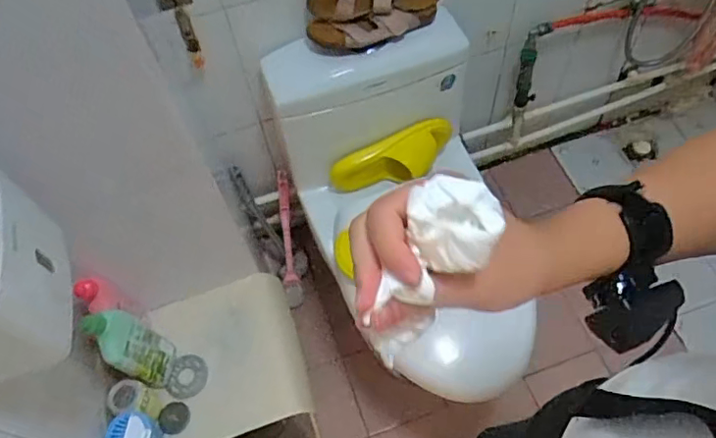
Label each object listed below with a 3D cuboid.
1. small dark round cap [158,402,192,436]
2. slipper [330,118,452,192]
[{"bbox_3d":[-0.329,0.358,0.986,0.054,0.008,0.057,23,52,-19],"label":"small dark round cap"},{"bbox_3d":[0.073,-0.131,1.152,0.278,0.103,0.078,-21,25,-3],"label":"slipper"}]

